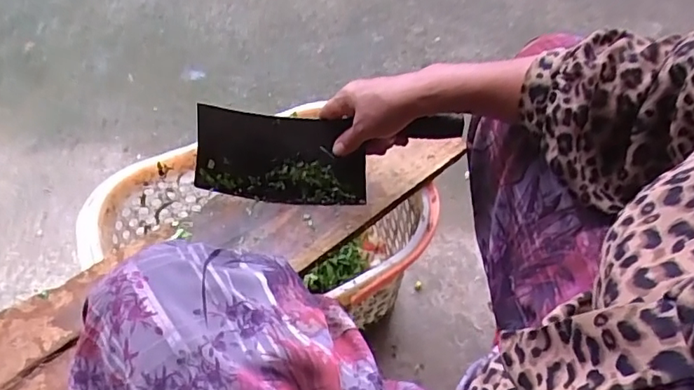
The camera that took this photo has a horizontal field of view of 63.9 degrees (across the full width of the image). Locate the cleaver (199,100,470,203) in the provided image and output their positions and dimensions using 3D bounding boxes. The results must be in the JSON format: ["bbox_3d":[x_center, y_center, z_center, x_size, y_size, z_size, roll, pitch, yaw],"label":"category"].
[{"bbox_3d":[-0.027,-0.040,0.629,0.290,0.106,0.020,3,18,4],"label":"cleaver"}]

